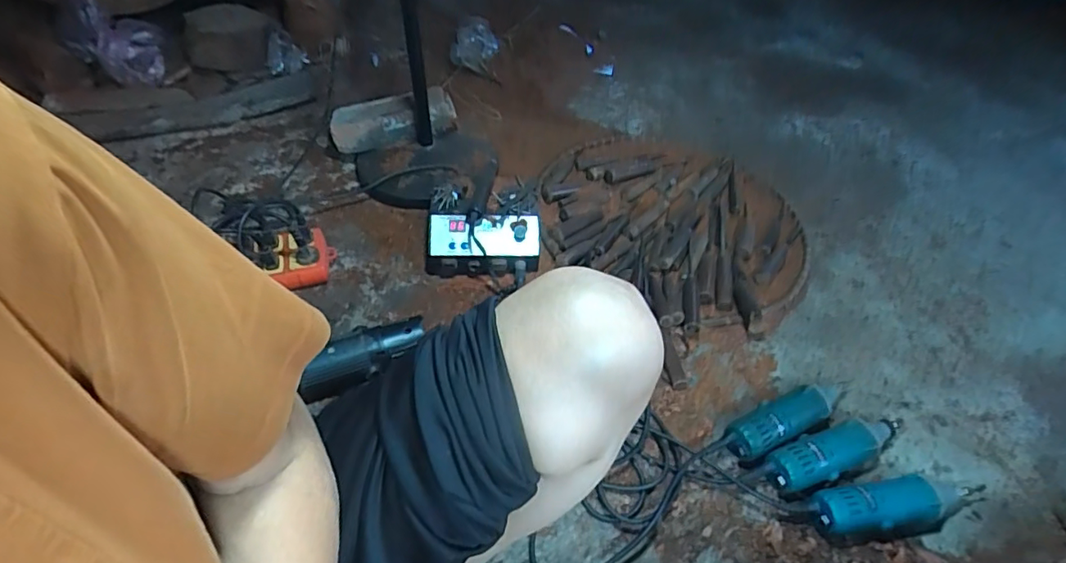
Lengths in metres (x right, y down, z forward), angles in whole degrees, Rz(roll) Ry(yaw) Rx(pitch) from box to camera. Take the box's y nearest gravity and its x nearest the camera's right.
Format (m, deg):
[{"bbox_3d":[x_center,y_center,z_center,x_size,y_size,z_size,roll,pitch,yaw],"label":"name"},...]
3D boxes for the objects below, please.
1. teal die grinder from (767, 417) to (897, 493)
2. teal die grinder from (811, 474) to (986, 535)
[{"bbox_3d":[0.397,0.224,0.723,0.215,0.050,0.054,-16,50,-19],"label":"teal die grinder"},{"bbox_3d":[0.463,0.272,0.682,0.254,0.057,0.060,-7,47,-11],"label":"teal die grinder"}]

